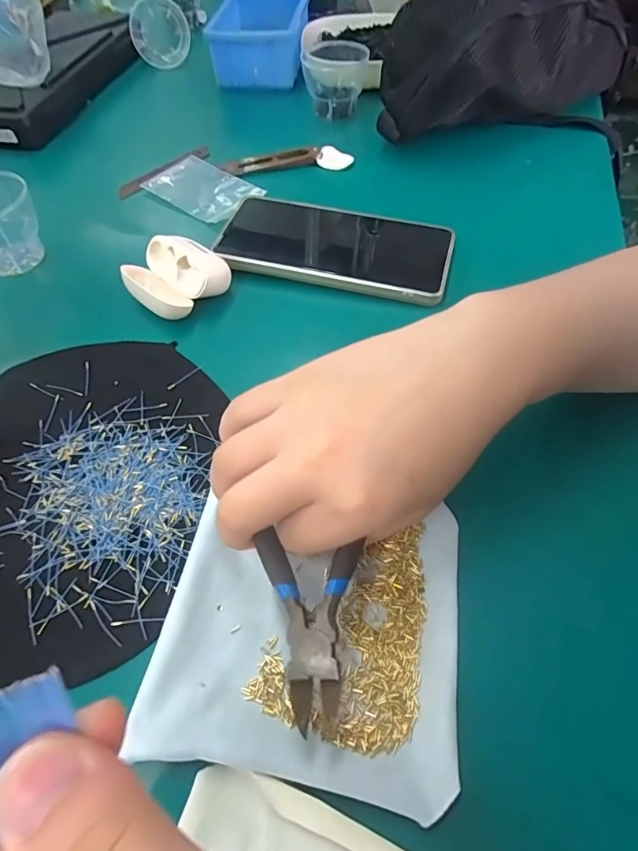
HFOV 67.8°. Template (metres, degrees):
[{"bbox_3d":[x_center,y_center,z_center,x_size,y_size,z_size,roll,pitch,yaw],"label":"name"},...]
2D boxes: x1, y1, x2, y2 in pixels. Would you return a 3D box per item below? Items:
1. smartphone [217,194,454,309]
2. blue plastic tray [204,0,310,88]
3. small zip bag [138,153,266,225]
[{"bbox_3d":[0.008,-0.129,0.348,0.170,0.015,0.082,14,58,9],"label":"smartphone"},{"bbox_3d":[-0.064,-0.430,0.526,0.095,0.049,0.147,3,56,4],"label":"blue plastic tray"},{"bbox_3d":[-0.101,-0.201,0.402,0.103,0.009,0.060,33,63,22],"label":"small zip bag"}]

